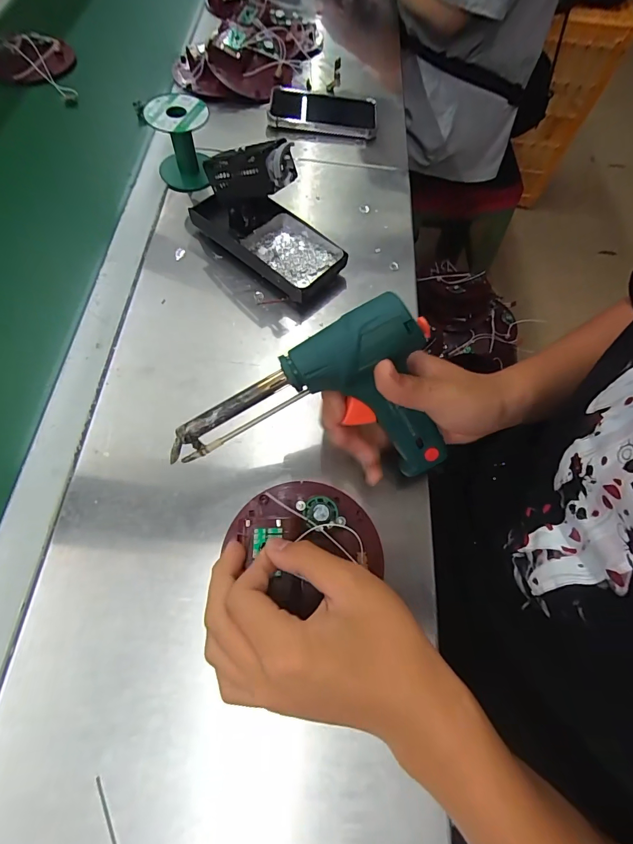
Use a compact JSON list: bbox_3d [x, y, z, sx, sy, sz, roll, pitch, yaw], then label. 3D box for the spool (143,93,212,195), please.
[{"bbox_3d":[-0.157,-0.329,0.455,0.070,0.073,0.065,-21,68,-14],"label":"spool"}]

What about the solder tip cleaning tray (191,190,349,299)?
[{"bbox_3d":[-0.052,-0.199,0.418,0.170,0.044,0.078,38,68,13],"label":"solder tip cleaning tray"}]

